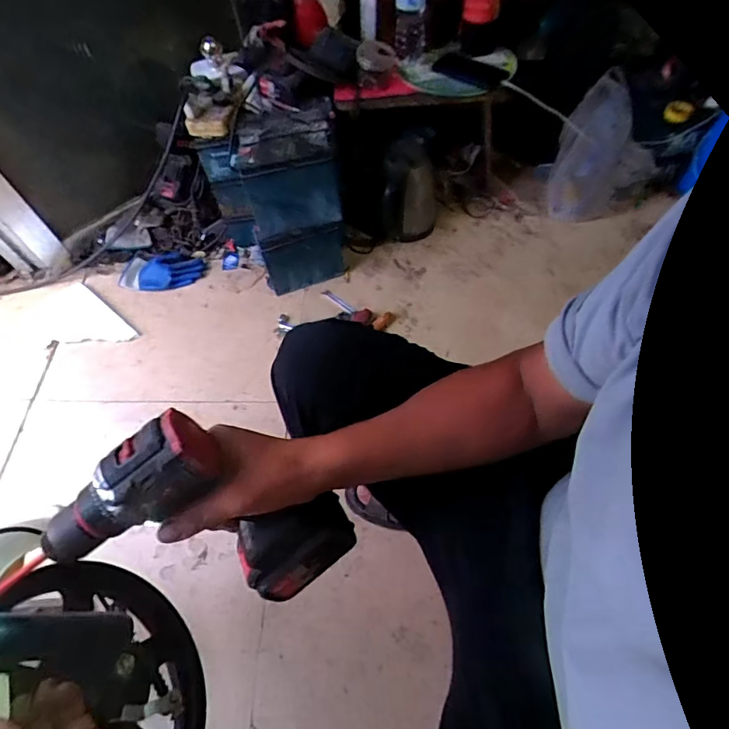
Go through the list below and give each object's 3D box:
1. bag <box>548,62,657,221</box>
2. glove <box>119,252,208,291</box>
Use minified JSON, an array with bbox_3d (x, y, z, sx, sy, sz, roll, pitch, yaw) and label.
[{"bbox_3d":[0.589,-0.500,1.170,0.235,0.284,0.131,25,65,17],"label":"bag"},{"bbox_3d":[-0.515,-0.238,1.186,0.209,0.029,0.106,-5,60,1],"label":"glove"}]

